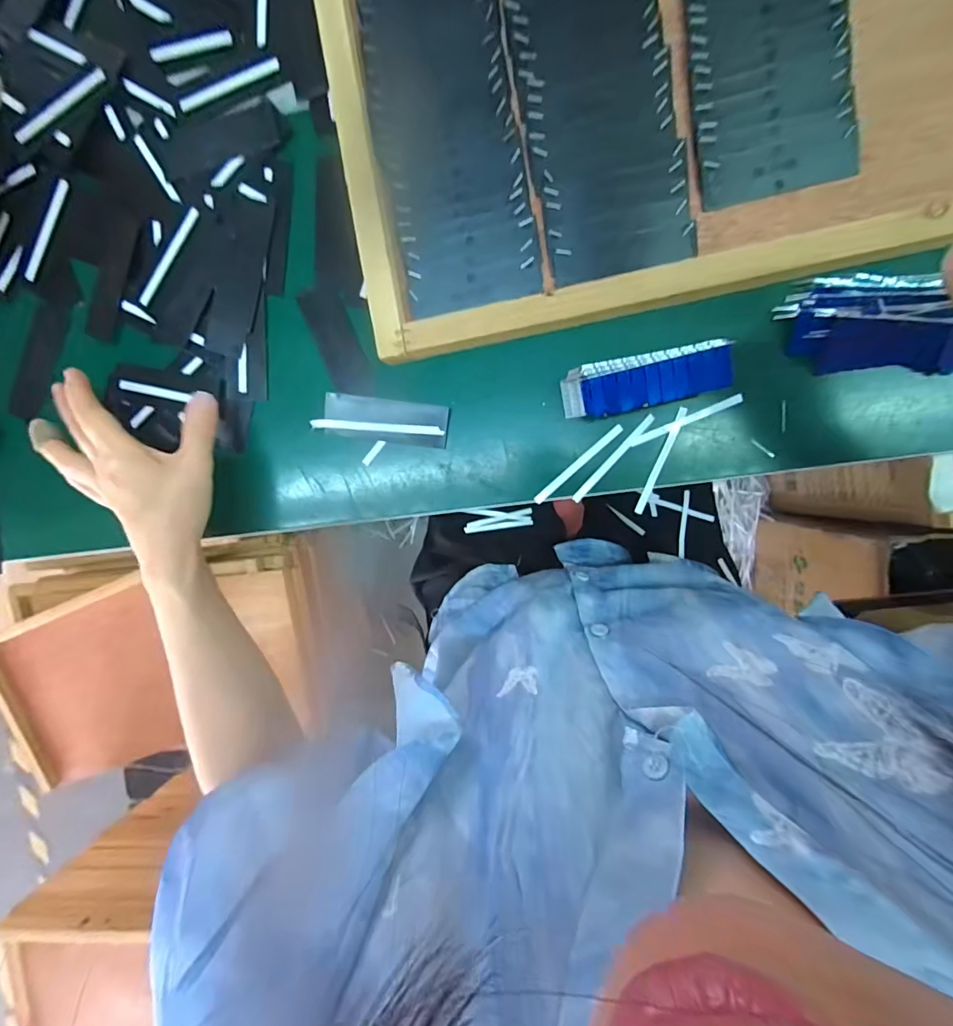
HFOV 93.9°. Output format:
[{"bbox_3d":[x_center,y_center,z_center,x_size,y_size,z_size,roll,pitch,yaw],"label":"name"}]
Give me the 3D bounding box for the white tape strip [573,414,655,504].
[{"bbox_3d":[0.096,-0.037,0.313,0.006,0.004,0.077,41,98,2],"label":"white tape strip"}]

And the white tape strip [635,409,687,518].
[{"bbox_3d":[0.128,-0.036,0.310,0.006,0.005,0.077,22,97,5],"label":"white tape strip"}]

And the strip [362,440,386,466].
[{"bbox_3d":[-0.077,-0.045,0.333,0.006,0.004,0.023,40,93,-1],"label":"strip"}]

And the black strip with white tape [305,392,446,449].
[{"bbox_3d":[-0.069,-0.069,0.330,0.098,0.005,0.031,8,96,6],"label":"black strip with white tape"}]

